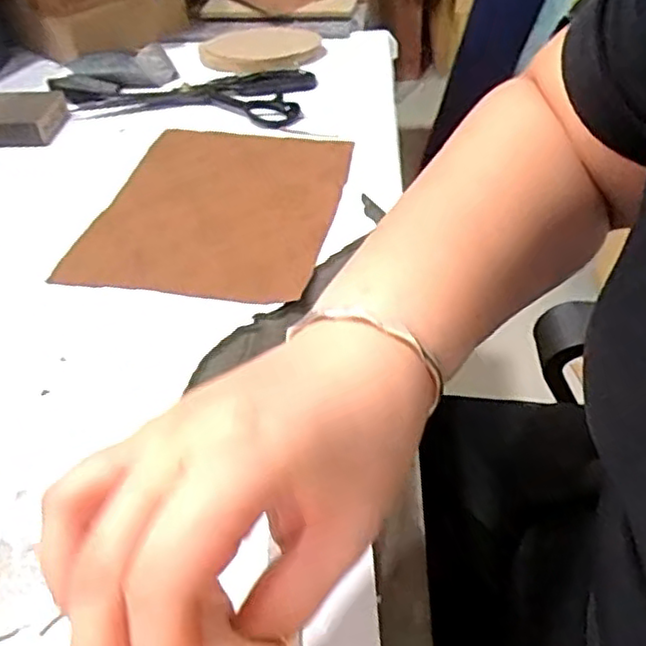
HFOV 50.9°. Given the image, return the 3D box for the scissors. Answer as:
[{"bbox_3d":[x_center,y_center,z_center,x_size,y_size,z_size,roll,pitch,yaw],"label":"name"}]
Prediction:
[{"bbox_3d":[-0.137,-0.237,0.704,0.241,0.015,0.110,4,43,11],"label":"scissors"}]

